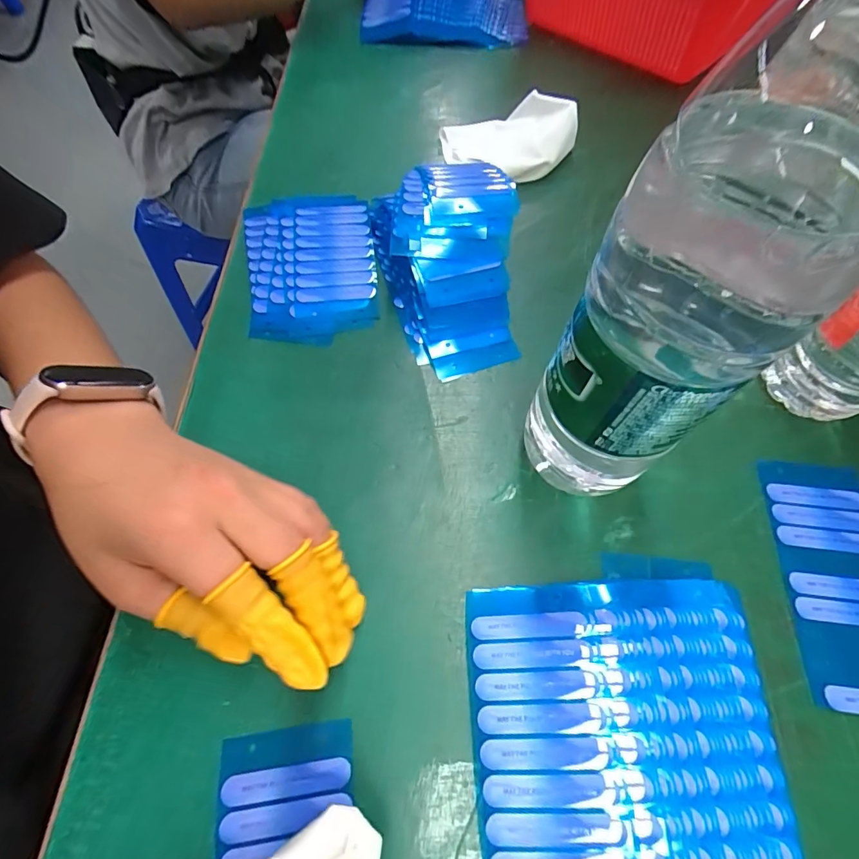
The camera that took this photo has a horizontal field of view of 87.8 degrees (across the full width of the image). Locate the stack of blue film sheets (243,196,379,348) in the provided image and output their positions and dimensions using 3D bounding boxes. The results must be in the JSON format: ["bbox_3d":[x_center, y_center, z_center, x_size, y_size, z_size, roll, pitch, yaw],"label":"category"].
[{"bbox_3d":[-0.084,-0.118,0.313,0.088,0.013,0.130,-9,64,-7],"label":"stack of blue film sheets"}]

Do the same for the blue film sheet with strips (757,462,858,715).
[{"bbox_3d":[0.206,0.074,0.225,0.052,0.004,0.120,5,63,2],"label":"blue film sheet with strips"}]

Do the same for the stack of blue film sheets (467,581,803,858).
[{"bbox_3d":[0.083,0.126,0.189,0.127,0.019,0.116,1,63,-2],"label":"stack of blue film sheets"}]

